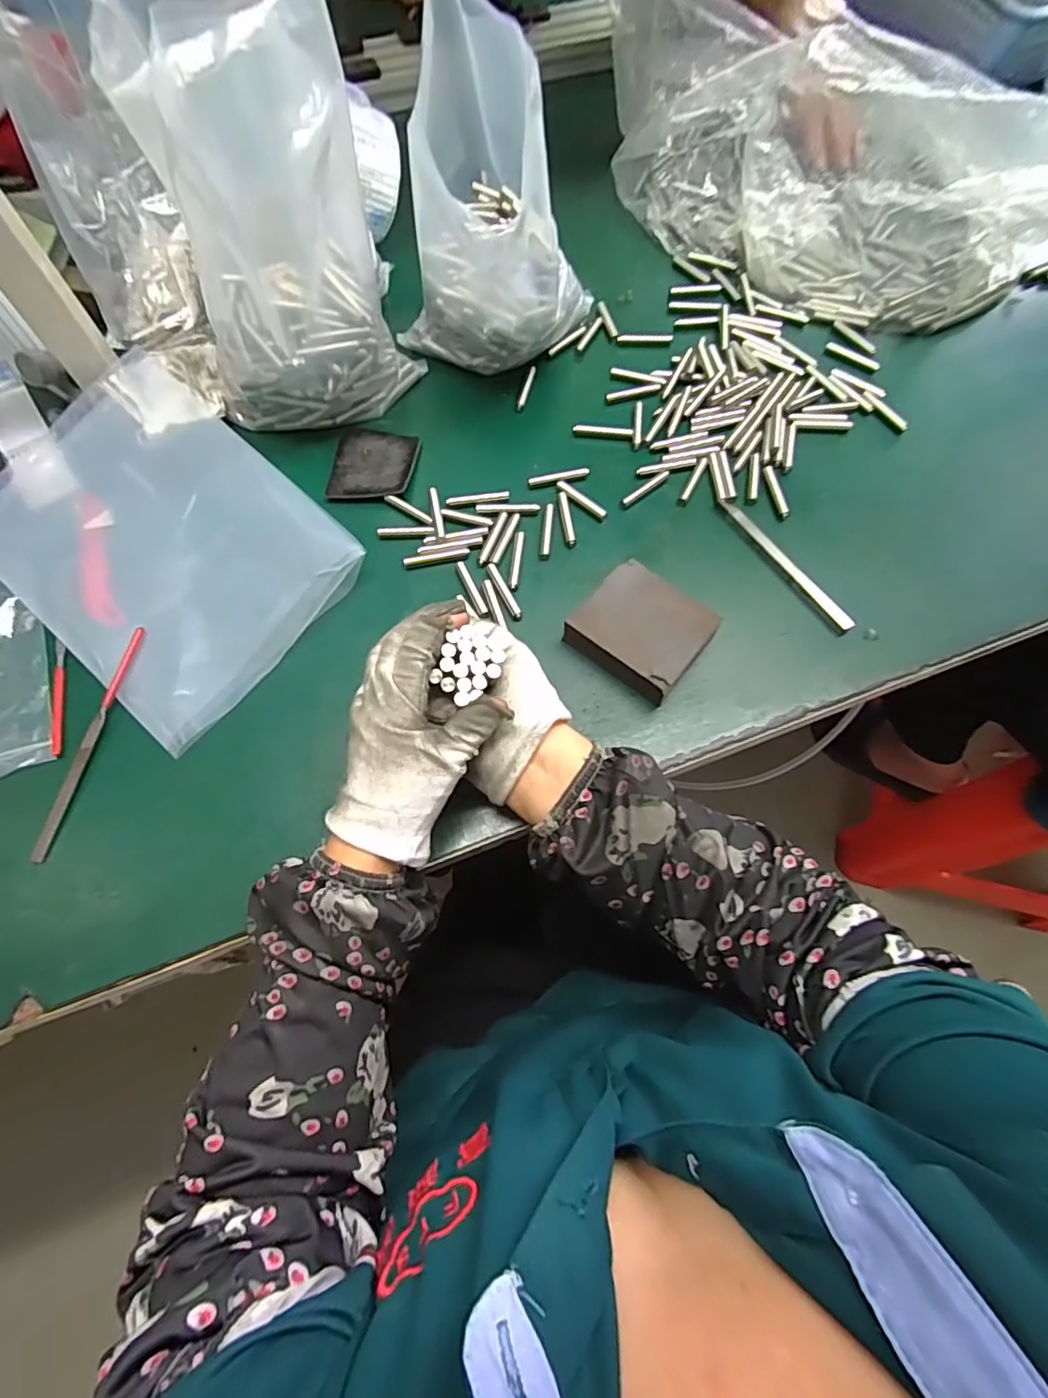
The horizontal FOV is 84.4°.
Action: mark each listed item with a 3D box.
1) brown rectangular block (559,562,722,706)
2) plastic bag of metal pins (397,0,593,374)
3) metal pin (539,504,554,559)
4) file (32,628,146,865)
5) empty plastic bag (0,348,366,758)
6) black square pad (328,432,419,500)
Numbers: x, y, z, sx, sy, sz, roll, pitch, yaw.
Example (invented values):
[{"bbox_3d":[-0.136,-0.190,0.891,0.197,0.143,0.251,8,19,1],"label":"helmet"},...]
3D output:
[{"bbox_3d":[0.079,-0.046,0.389,0.079,0.028,0.071,38,74,14],"label":"brown rectangular block"},{"bbox_3d":[-0.029,-0.358,0.427,0.126,0.200,0.127,21,71,9],"label":"plastic bag of metal pins"},{"bbox_3d":[0.017,-0.126,0.431,0.007,0.004,0.049,5,69,3],"label":"metal pin"},{"bbox_3d":[-0.277,0.025,0.370,0.010,0.005,0.154,9,69,4],"label":"file"},{"bbox_3d":[-0.263,-0.118,0.412,0.271,0.028,0.194,42,75,15],"label":"empty plastic bag"},{"bbox_3d":[-0.119,-0.186,0.459,0.064,0.008,0.071,5,69,3],"label":"black square pad"}]

